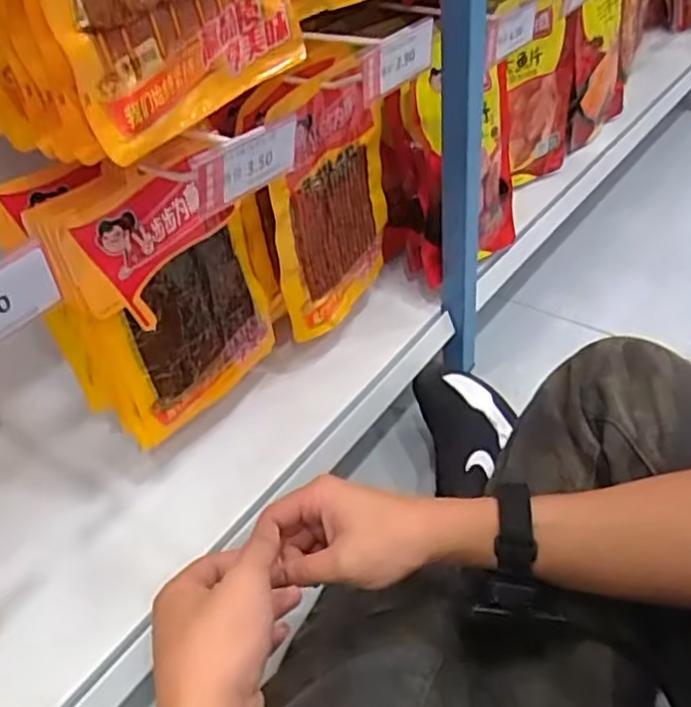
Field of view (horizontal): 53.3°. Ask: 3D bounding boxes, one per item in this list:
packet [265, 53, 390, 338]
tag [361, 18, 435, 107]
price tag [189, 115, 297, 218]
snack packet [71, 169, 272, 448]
[{"bbox_3d":[-0.006,-0.156,0.692,0.022,0.252,0.174,20,43,29],"label":"packet"},{"bbox_3d":[0.041,-0.237,0.558,0.011,0.041,0.089,26,50,31],"label":"tag"},{"bbox_3d":[-0.063,-0.128,0.458,0.008,0.042,0.098,26,47,25],"label":"price tag"},{"bbox_3d":[-0.136,-0.045,0.594,0.018,0.213,0.159,25,49,30],"label":"snack packet"}]

